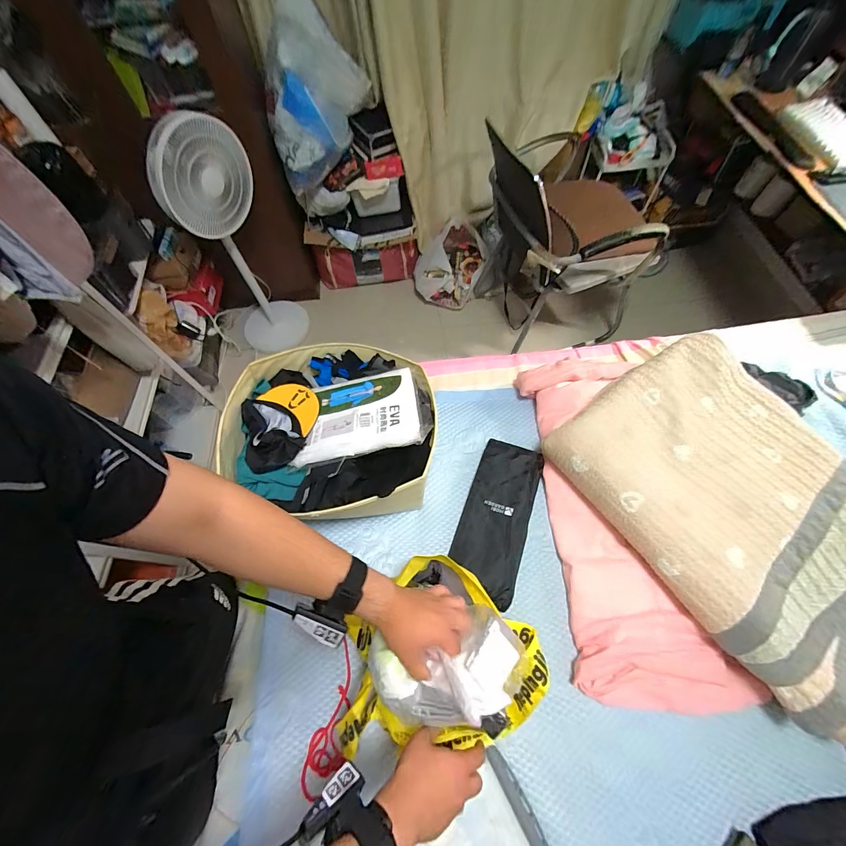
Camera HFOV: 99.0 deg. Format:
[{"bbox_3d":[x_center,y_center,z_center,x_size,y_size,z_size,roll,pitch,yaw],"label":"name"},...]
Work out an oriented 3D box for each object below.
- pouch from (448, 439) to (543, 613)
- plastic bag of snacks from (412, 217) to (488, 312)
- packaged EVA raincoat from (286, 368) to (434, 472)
[{"bbox_3d":[0.152,0.191,0.751,0.135,0.049,0.315,18,66,10],"label":"pouch"},{"bbox_3d":[0.129,-0.769,1.790,0.341,0.280,0.281,2,64,3],"label":"plastic bag of snacks"},{"bbox_3d":[-0.116,-0.018,0.673,0.254,0.048,0.177,-8,64,-2],"label":"packaged EVA raincoat"}]

